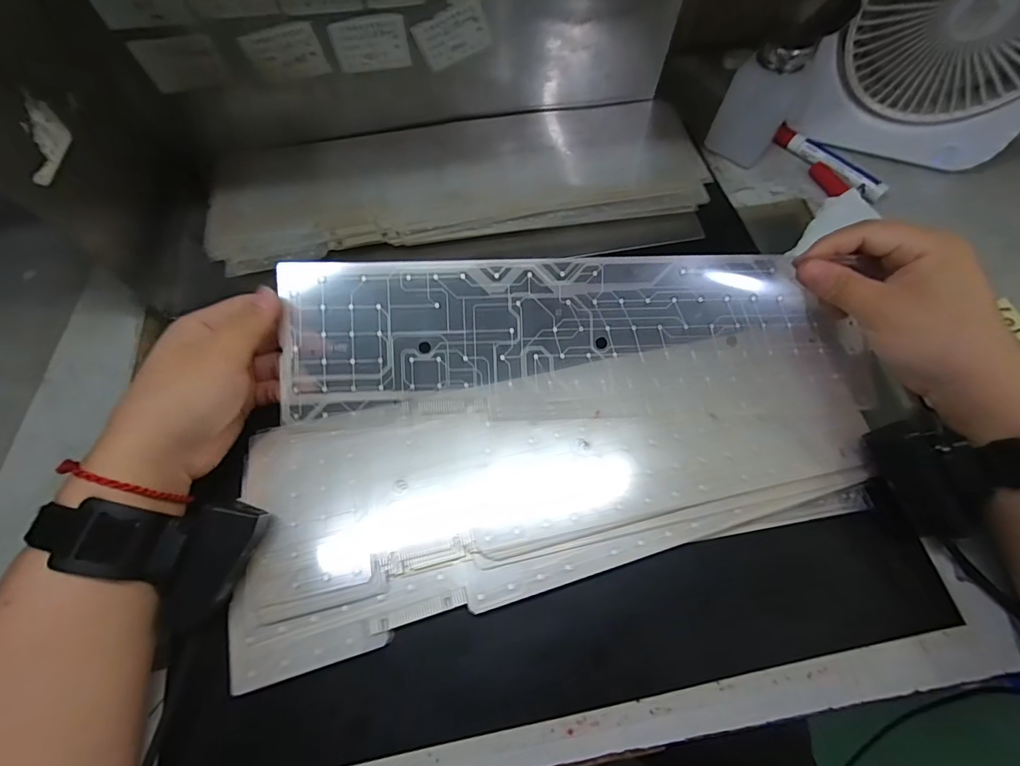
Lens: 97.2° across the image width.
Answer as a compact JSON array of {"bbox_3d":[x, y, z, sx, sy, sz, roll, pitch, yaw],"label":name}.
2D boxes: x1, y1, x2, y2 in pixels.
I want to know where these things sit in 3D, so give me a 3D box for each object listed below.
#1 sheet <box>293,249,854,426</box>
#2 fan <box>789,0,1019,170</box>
[{"bbox_3d":[0.033,-0.037,0.315,0.368,0.009,0.104,-3,92,-2],"label":"sheet"},{"bbox_3d":[0.361,-0.279,0.364,0.170,0.187,0.060,14,65,6],"label":"fan"}]

